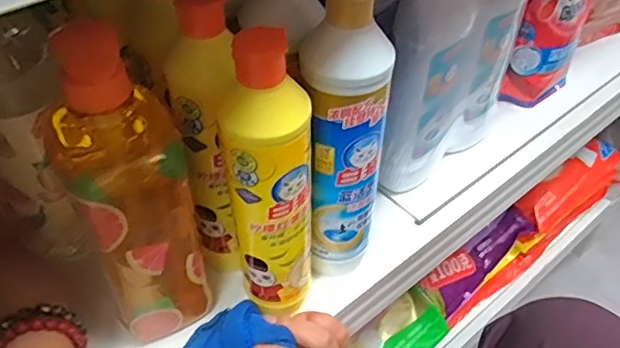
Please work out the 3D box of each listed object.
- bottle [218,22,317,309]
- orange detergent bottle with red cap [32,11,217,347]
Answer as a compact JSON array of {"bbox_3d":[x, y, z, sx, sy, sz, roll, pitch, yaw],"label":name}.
[{"bbox_3d":[-0.024,0.013,0.368,0.057,0.223,0.049,2,46,-1],"label":"bottle"},{"bbox_3d":[-0.109,0.024,0.367,0.075,0.207,0.060,-26,53,-25],"label":"orange detergent bottle with red cap"}]

